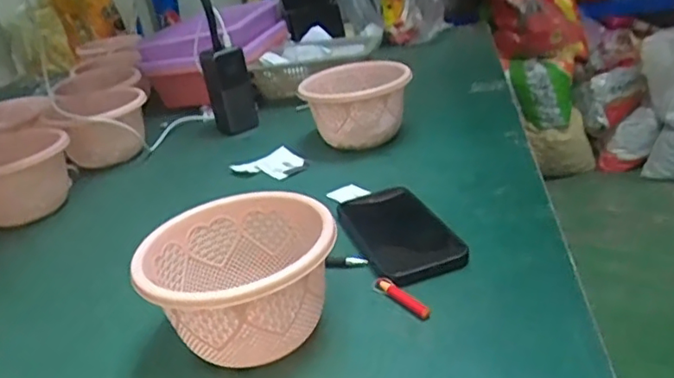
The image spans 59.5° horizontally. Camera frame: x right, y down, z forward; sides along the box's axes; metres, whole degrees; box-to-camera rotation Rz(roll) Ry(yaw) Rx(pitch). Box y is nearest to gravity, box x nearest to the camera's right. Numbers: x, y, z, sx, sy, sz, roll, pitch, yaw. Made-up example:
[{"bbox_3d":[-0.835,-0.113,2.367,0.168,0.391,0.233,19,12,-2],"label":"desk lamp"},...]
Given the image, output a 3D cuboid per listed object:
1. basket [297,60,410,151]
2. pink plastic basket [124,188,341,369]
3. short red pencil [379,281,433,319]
[{"bbox_3d":[0.028,-0.109,0.799,0.144,0.092,0.122,-2,26,10],"label":"basket"},{"bbox_3d":[-0.074,0.074,0.458,0.139,0.091,0.133,-19,28,-23],"label":"pink plastic basket"},{"bbox_3d":[0.054,0.089,0.476,0.009,0.012,0.056,-24,30,-31],"label":"short red pencil"}]

